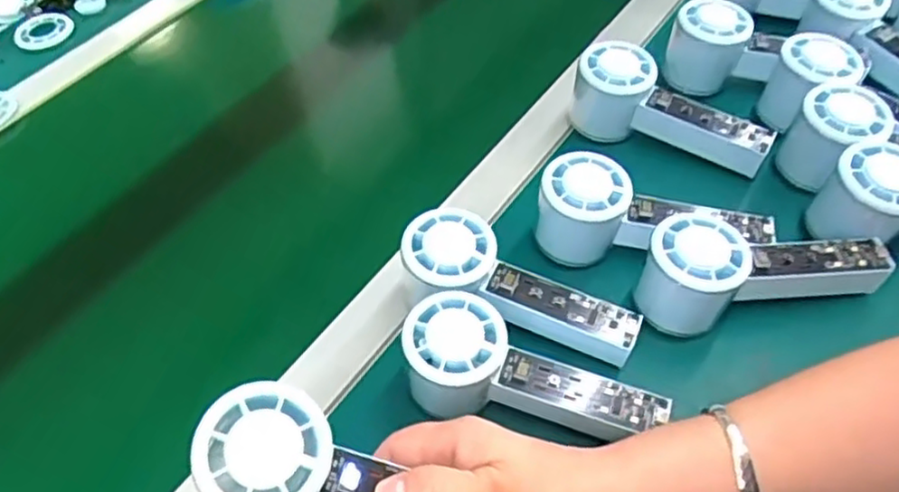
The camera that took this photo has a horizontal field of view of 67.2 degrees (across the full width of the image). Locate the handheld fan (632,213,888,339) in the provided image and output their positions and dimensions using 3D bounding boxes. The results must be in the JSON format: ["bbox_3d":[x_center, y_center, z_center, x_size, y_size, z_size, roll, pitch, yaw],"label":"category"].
[{"bbox_3d":[0.192,0.015,0.428,0.155,0.069,0.058,-14,52,-6],"label":"handheld fan"}]

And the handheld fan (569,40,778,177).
[{"bbox_3d":[0.170,-0.107,0.516,0.149,0.056,0.054,17,55,18],"label":"handheld fan"}]

